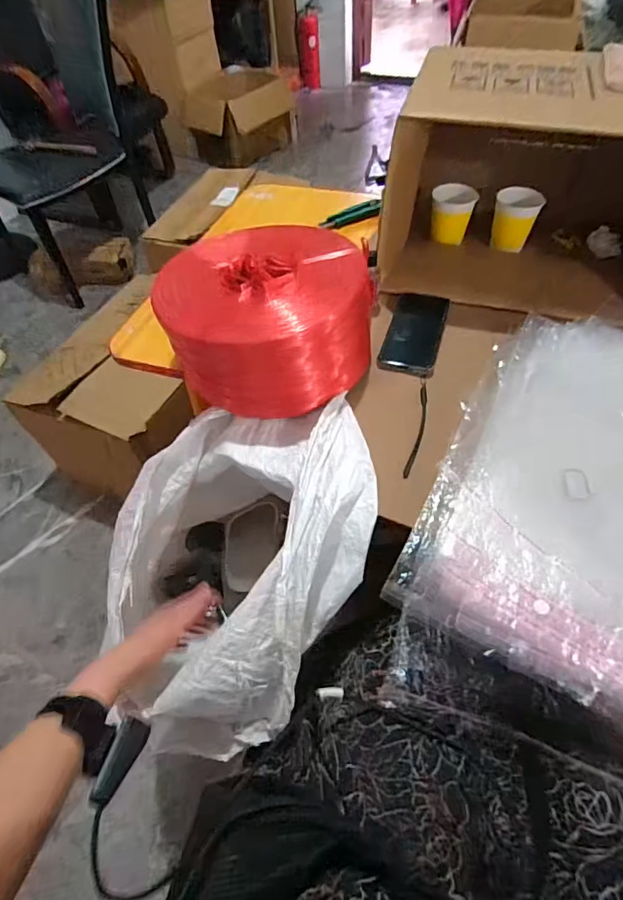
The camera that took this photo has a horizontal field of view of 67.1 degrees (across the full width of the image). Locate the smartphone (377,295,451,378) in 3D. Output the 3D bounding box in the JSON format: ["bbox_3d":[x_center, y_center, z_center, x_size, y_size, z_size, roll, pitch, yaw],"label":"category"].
[{"bbox_3d":[0.151,-0.174,0.681,0.077,0.009,0.178,13,55,14],"label":"smartphone"}]

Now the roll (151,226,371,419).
[{"bbox_3d":[-0.061,-0.180,0.638,0.255,0.131,0.257,-2,53,3],"label":"roll"}]

